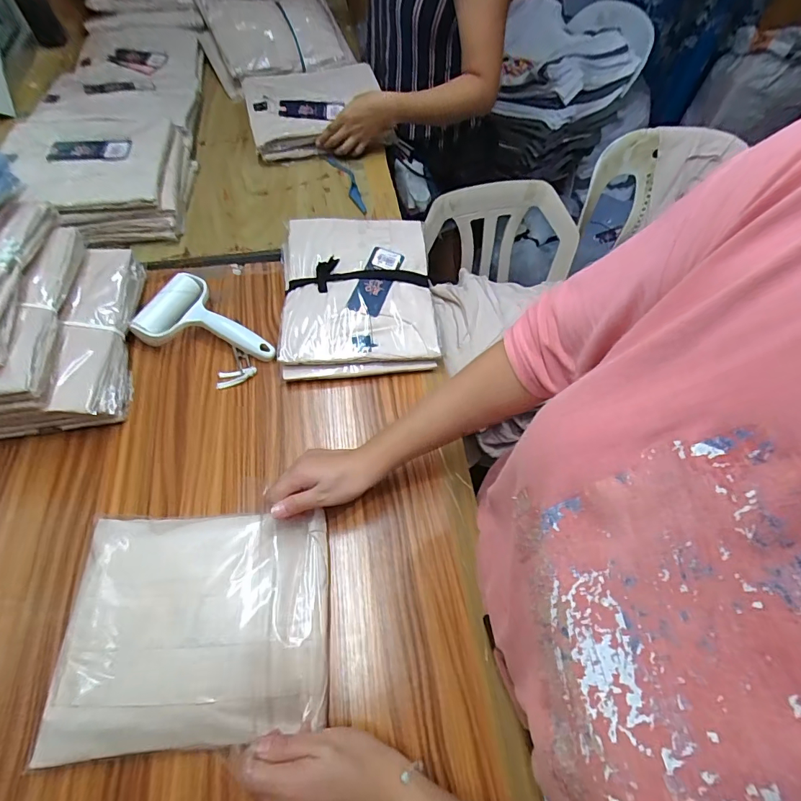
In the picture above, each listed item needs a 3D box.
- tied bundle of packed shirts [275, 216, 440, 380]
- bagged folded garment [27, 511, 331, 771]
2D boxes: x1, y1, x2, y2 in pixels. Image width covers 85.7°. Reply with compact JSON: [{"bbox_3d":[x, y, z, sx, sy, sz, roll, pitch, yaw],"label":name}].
[{"bbox_3d":[-0.062,-0.158,0.628,0.206,0.056,0.256,-4,60,-3],"label":"tied bundle of packed shirts"},{"bbox_3d":[-0.195,0.211,0.419,0.242,0.026,0.200,-4,59,-2],"label":"bagged folded garment"}]

